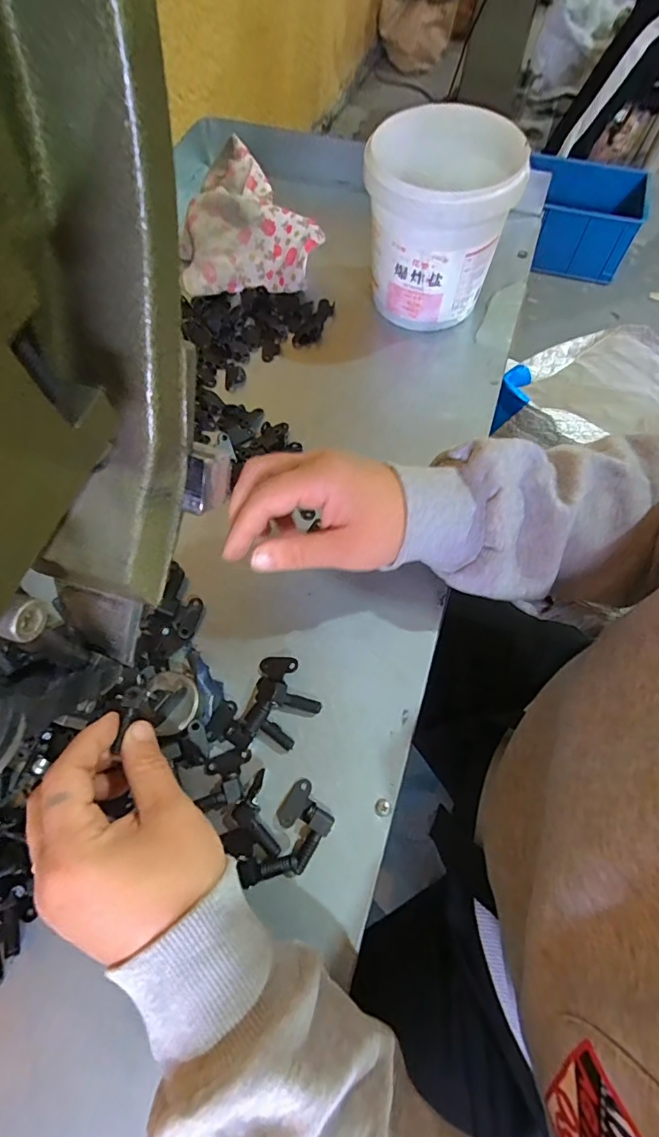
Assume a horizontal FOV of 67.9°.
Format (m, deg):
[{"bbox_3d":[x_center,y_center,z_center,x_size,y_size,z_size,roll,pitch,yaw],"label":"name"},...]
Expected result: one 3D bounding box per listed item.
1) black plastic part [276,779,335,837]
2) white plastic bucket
[{"bbox_3d":[-0.013,0.148,0.296,0.032,0.010,0.028,32,70,11],"label":"black plastic part"},{"bbox_3d":[0.089,-0.296,0.428,0.119,0.127,0.128,1,67,-1],"label":"white plastic bucket"}]

